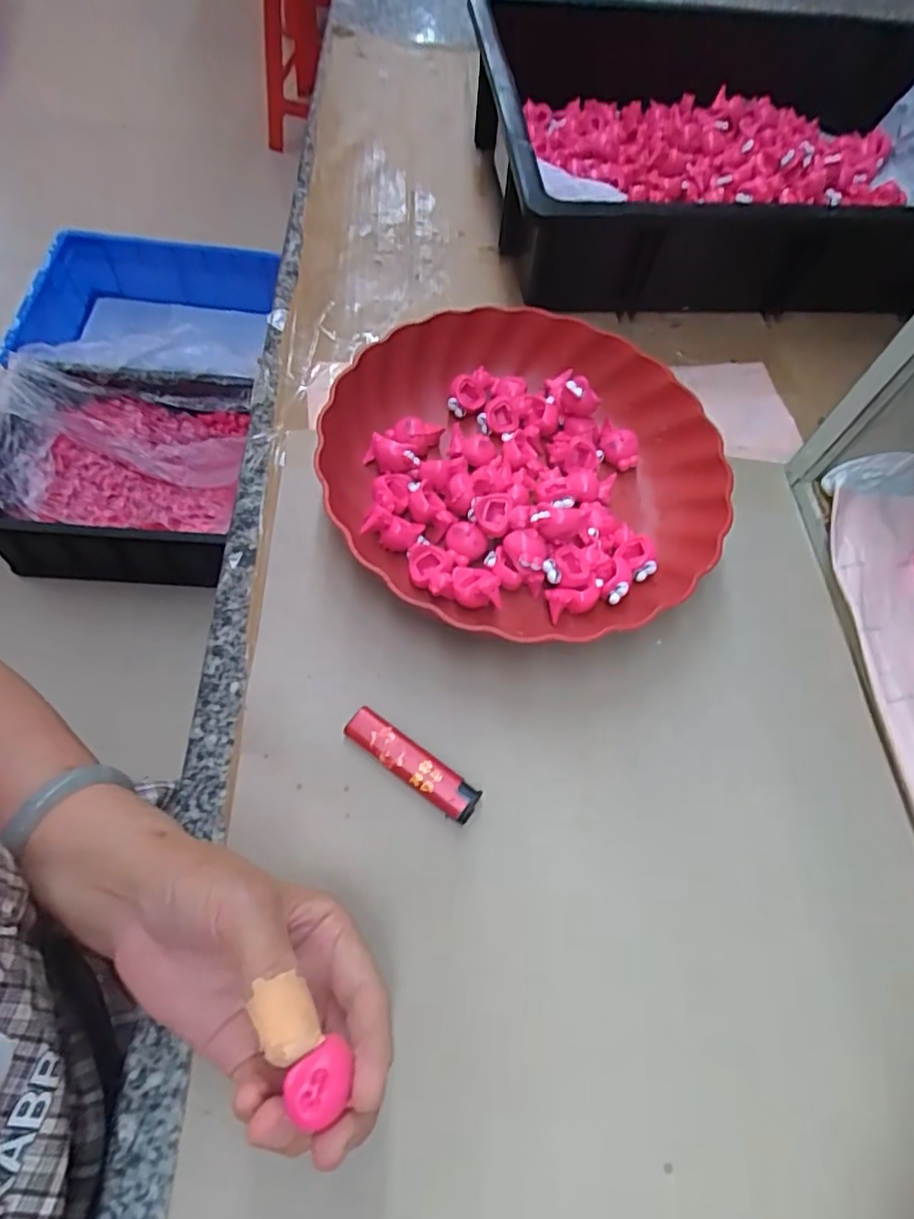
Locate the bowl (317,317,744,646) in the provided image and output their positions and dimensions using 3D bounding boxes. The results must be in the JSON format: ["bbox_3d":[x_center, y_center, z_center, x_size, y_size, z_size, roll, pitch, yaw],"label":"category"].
[{"bbox_3d":[0.041,-0.095,0.401,0.236,0.061,0.226,1,65,-3],"label":"bowl"}]

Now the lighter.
[{"bbox_3d":[-0.023,0.079,0.324,0.076,0.014,0.019,35,68,12],"label":"lighter"}]

